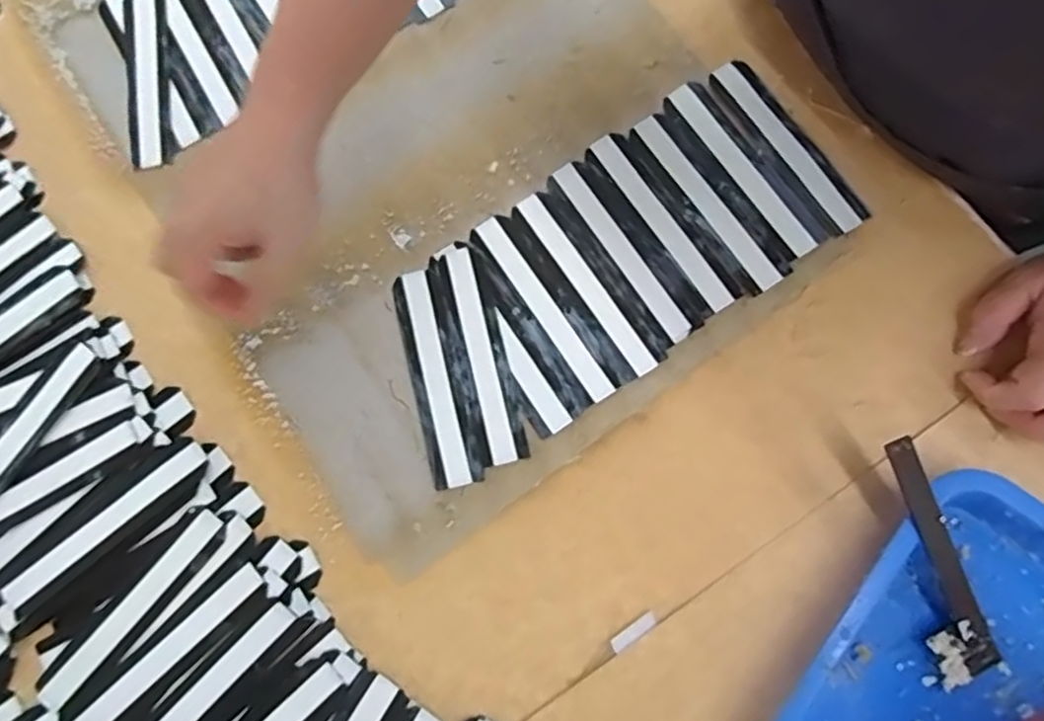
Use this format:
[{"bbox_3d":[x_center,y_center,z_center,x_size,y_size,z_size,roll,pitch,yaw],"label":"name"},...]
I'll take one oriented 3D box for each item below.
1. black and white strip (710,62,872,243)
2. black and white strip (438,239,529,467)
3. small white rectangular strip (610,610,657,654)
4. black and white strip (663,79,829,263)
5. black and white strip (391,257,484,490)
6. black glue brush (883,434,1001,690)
[{"bbox_3d":[0.177,-0.145,0.441,0.033,0.004,0.140,-32,79,-5],"label":"black and white strip"},{"bbox_3d":[-0.027,-0.006,0.421,0.031,0.004,0.142,-14,78,-2],"label":"black and white strip"},{"bbox_3d":[0.066,0.160,0.386,0.030,0.004,0.008,-36,79,-6],"label":"small white rectangular strip"},{"bbox_3d":[0.147,-0.130,0.442,0.033,0.004,0.143,-33,79,-6],"label":"black and white strip"},{"bbox_3d":[-0.056,0.009,0.419,0.034,0.004,0.142,-14,78,-2],"label":"black and white strip"},{"bbox_3d":[0.228,0.112,0.365,0.035,0.010,0.140,-23,95,-4],"label":"black glue brush"}]

